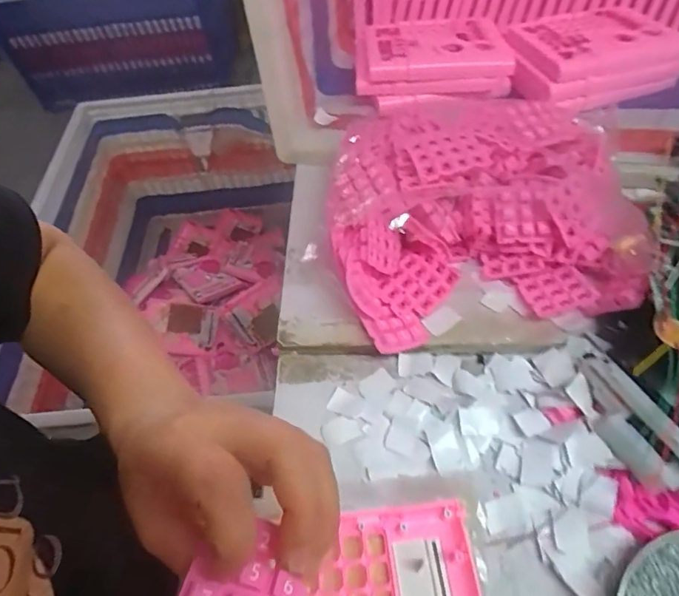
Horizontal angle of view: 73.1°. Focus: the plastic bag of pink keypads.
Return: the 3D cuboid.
[{"bbox_3d":[0.124,-0.078,0.405,0.266,0.101,0.215,-8,55,0],"label":"plastic bag of pink keypads"}]

